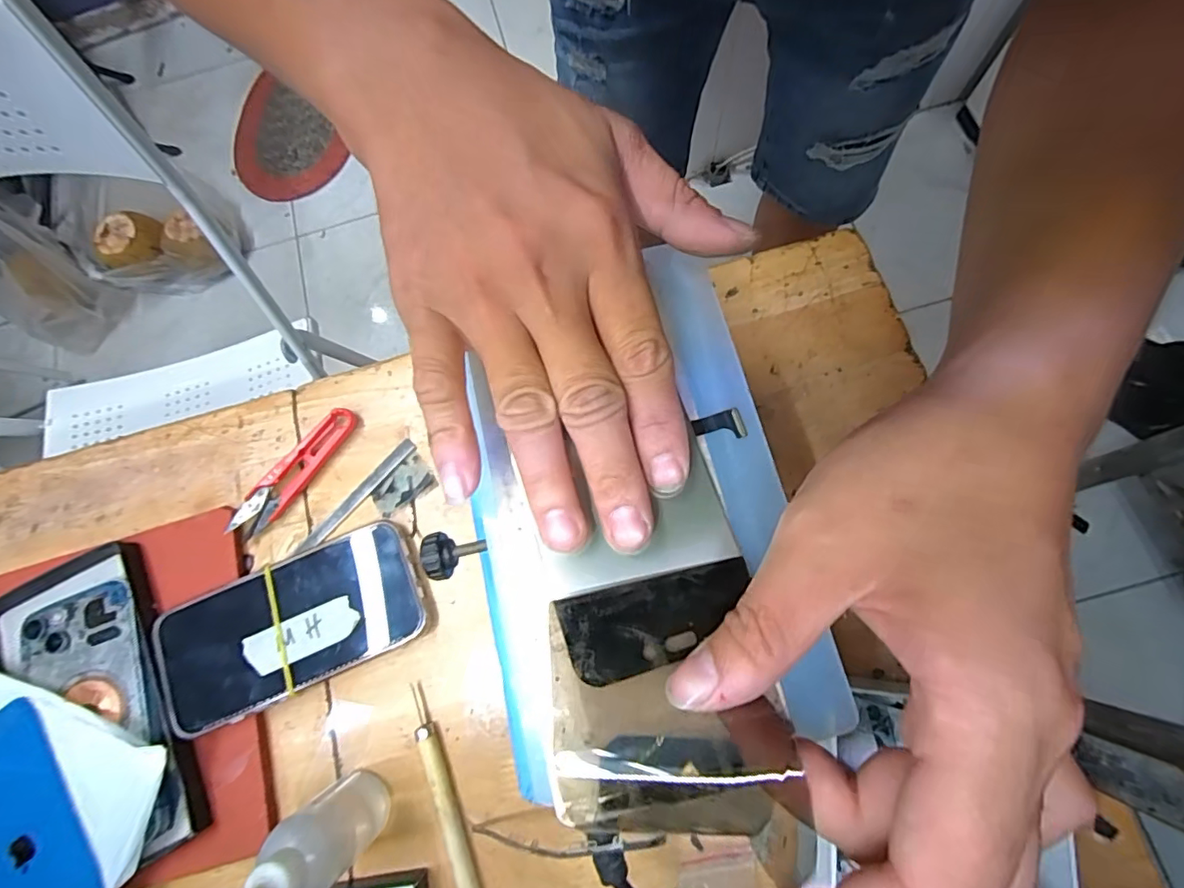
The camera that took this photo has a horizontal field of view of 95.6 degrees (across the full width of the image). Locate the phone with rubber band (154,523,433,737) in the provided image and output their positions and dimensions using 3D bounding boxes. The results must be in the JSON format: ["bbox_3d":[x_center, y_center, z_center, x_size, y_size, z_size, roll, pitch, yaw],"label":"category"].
[{"bbox_3d":[-0.173,0.105,0.313,0.144,0.016,0.072,-24,74,-1],"label":"phone with rubber band"}]

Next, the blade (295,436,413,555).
[{"bbox_3d":[-0.148,0.033,0.340,0.010,0.004,0.092,41,82,14],"label":"blade"}]

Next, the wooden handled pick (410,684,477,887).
[{"bbox_3d":[-0.078,0.196,0.287,0.011,0.010,0.124,-22,74,-1],"label":"wooden handled pick"}]

